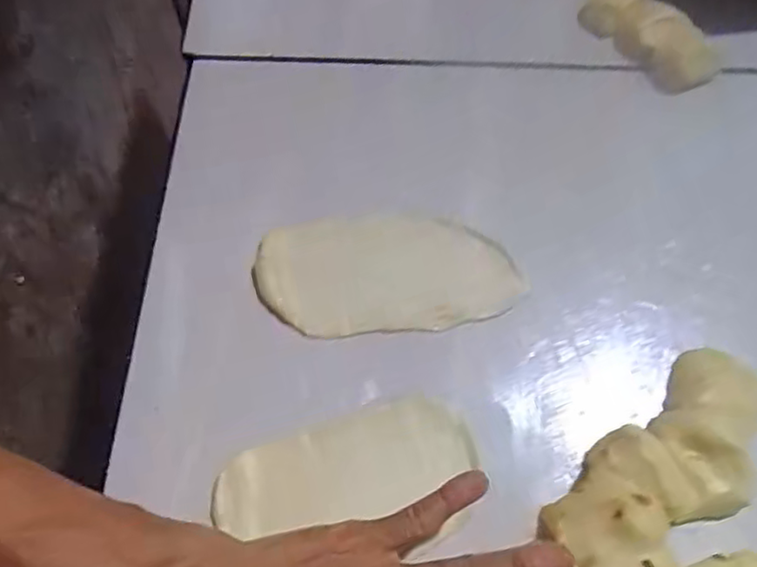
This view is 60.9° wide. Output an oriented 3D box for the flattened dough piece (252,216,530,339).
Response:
[{"bbox_3d":[0.005,-0.009,0.397,0.156,0.008,0.077,-3,61,-2],"label":"flattened dough piece"}]

